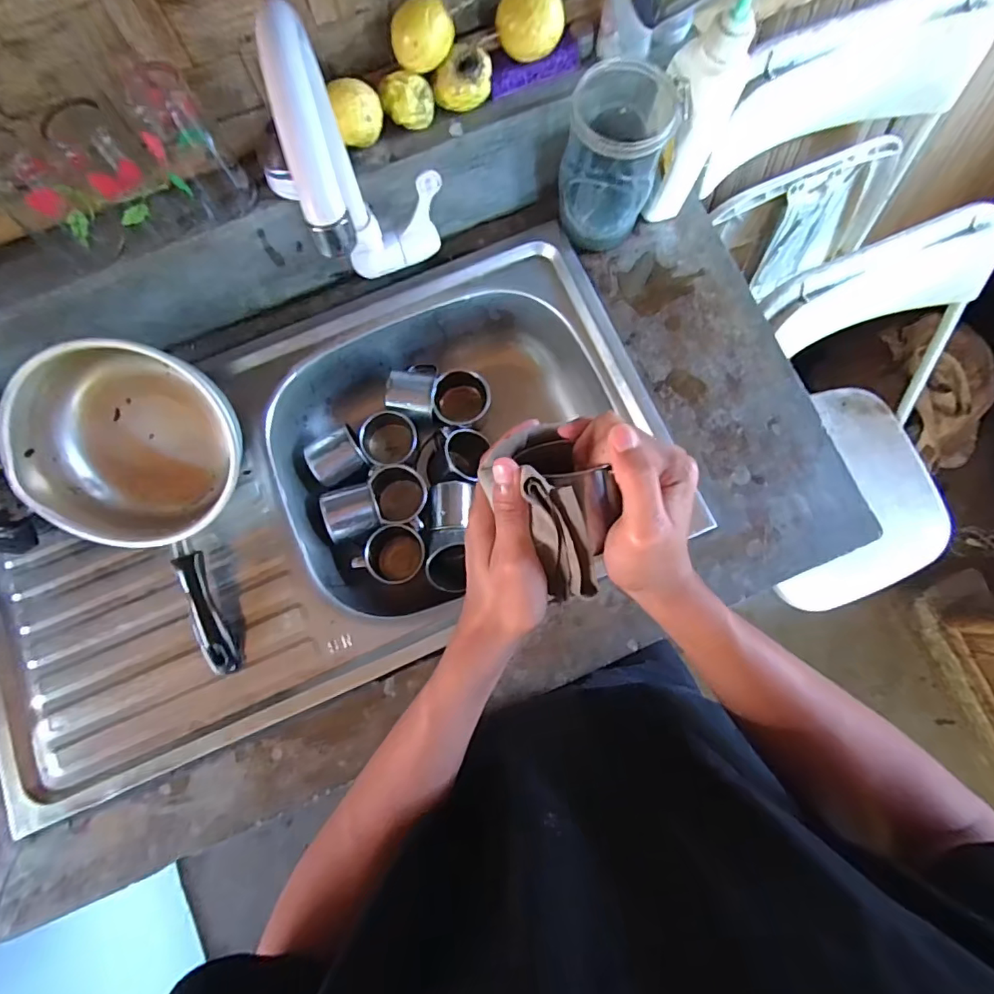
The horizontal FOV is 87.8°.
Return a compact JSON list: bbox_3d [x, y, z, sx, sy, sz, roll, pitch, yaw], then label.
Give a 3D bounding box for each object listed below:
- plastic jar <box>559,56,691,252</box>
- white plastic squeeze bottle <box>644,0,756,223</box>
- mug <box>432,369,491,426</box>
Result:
[{"bbox_3d":[0.121,-0.352,0.533,0.094,0.153,0.108,25,81,4],"label":"plastic jar"},{"bbox_3d":[0.195,-0.377,0.499,0.049,0.235,0.055,-12,80,-3],"label":"white plastic squeeze bottle"},{"bbox_3d":[-0.045,-0.128,0.670,0.076,0.067,0.067,-4,99,4],"label":"mug"}]

